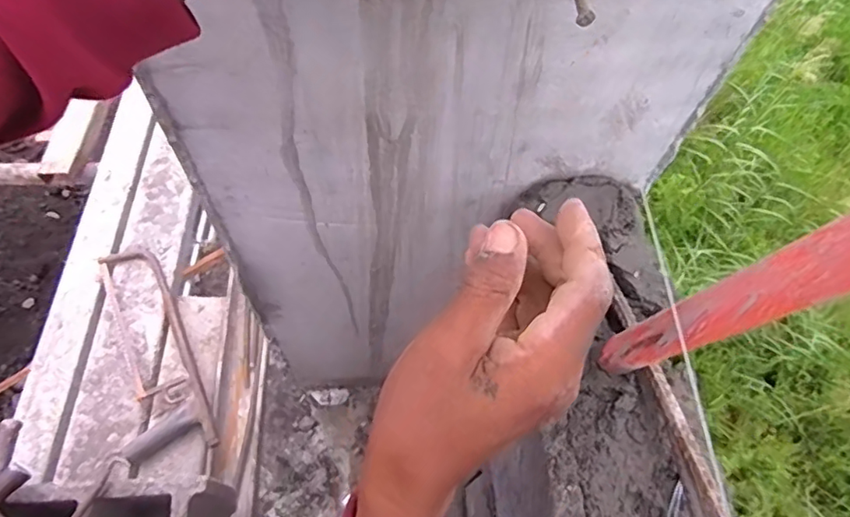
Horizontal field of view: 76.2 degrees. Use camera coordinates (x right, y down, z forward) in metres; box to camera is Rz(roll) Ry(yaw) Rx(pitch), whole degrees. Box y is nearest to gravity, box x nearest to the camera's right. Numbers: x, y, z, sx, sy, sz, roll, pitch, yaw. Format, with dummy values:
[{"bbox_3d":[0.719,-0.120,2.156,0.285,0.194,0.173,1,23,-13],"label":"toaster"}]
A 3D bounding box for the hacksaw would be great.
[{"bbox_3d":[-0.484,0.150,0.963,0.134,0.033,0.416,-19,64,-14],"label":"hacksaw"}]

